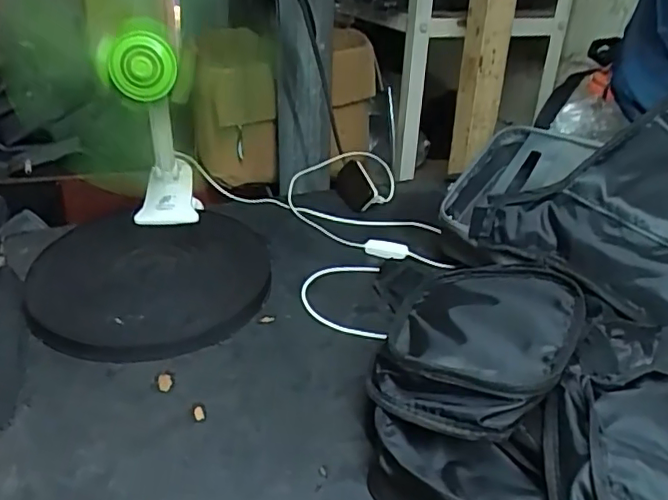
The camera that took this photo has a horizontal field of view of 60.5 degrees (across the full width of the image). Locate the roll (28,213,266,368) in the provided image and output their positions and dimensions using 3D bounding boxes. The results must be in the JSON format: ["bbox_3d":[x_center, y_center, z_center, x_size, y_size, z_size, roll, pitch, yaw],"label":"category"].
[{"bbox_3d":[-0.218,0.035,0.687,0.268,0.039,0.259,1,29,-1],"label":"roll"}]

